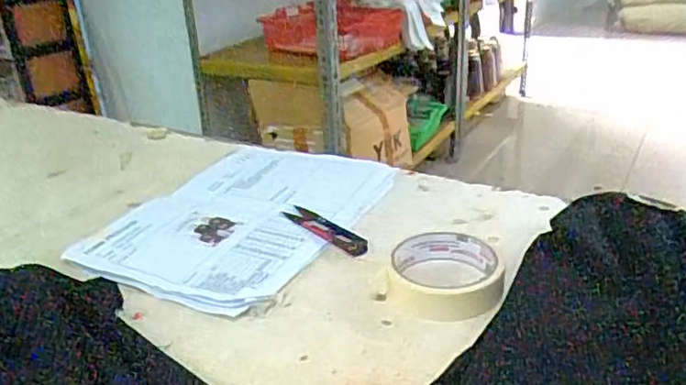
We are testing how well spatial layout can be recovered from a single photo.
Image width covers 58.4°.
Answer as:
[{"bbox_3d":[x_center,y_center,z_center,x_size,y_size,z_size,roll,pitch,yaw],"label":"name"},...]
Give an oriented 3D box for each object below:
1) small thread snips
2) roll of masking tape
[{"bbox_3d":[-0.016,0.032,0.574,0.027,0.004,0.111,-23,31,-34],"label":"small thread snips"},{"bbox_3d":[0.079,0.064,0.476,0.082,0.025,0.086,0,26,9],"label":"roll of masking tape"}]

